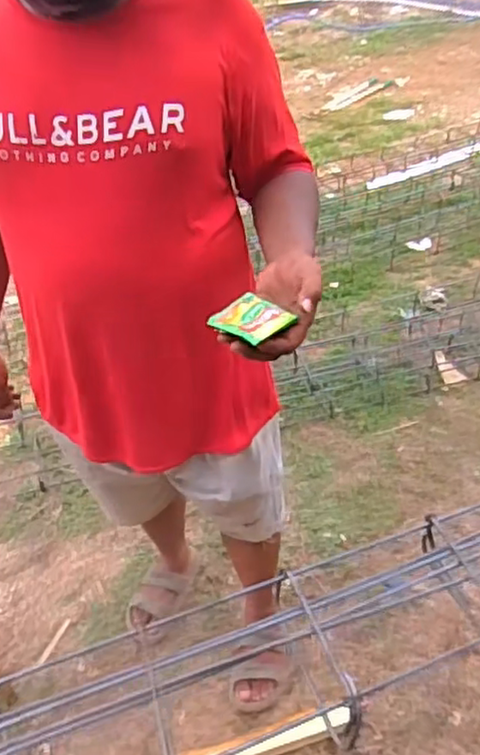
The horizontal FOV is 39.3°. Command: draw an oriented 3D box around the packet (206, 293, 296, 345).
[{"bbox_3d":[0.012,-0.070,0.804,0.083,0.008,0.072,27,49,36],"label":"packet"}]

